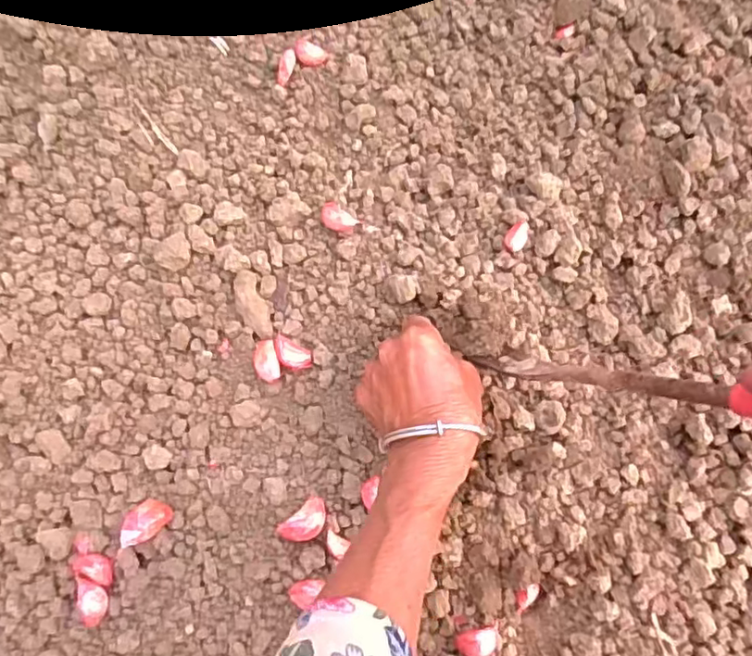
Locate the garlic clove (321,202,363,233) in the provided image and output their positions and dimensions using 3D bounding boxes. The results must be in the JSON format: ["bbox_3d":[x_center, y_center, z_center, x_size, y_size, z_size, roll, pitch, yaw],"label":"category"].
[{"bbox_3d":[-0.030,-0.086,0.487,0.031,0.016,0.018,34,81,8],"label":"garlic clove"}]

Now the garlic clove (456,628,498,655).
[{"bbox_3d":[0.070,0.218,0.424,0.026,0.016,0.018,-8,78,0],"label":"garlic clove"}]

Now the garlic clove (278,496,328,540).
[{"bbox_3d":[-0.050,0.140,0.441,0.035,0.022,0.023,-42,80,-7],"label":"garlic clove"}]

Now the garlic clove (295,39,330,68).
[{"bbox_3d":[-0.056,-0.230,0.515,0.027,0.012,0.020,30,80,8],"label":"garlic clove"}]

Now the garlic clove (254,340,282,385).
[{"bbox_3d":[-0.083,0.025,0.468,0.019,0.014,0.033,-11,78,-1],"label":"garlic clove"}]

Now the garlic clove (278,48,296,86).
[{"bbox_3d":[-0.075,-0.219,0.515,0.014,0.007,0.030,16,97,5],"label":"garlic clove"}]

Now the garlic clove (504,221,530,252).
[{"bbox_3d":[0.111,-0.071,0.479,0.016,0.008,0.024,31,80,8],"label":"garlic clove"}]

